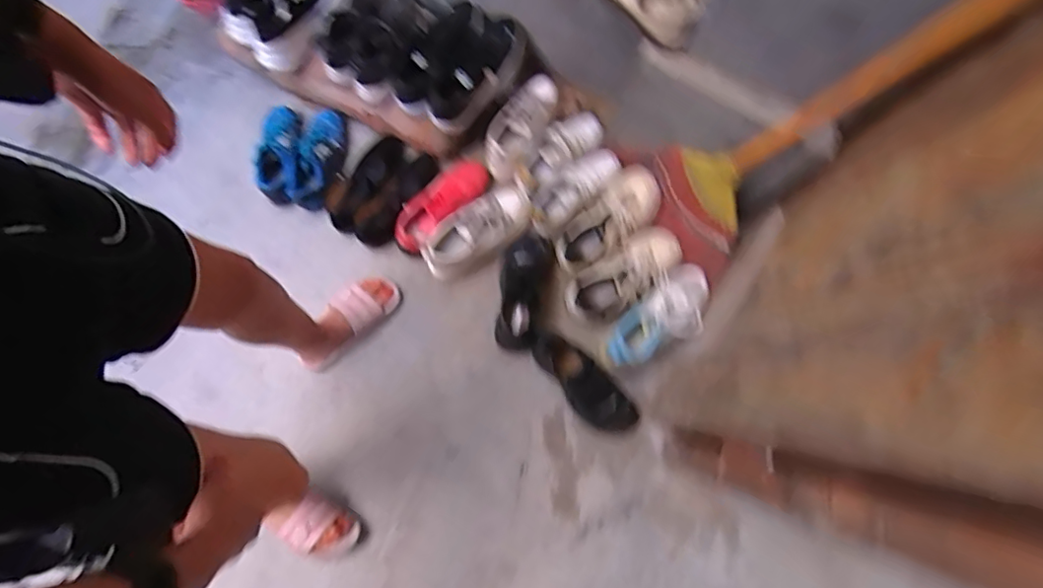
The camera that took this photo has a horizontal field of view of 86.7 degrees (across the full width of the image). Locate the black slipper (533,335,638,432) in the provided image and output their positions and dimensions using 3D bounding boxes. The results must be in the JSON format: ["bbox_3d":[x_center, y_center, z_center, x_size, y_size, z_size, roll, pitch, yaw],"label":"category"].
[{"bbox_3d":[0.122,0.174,1.077,0.087,0.053,0.235,-40,84,-8],"label":"black slipper"}]

